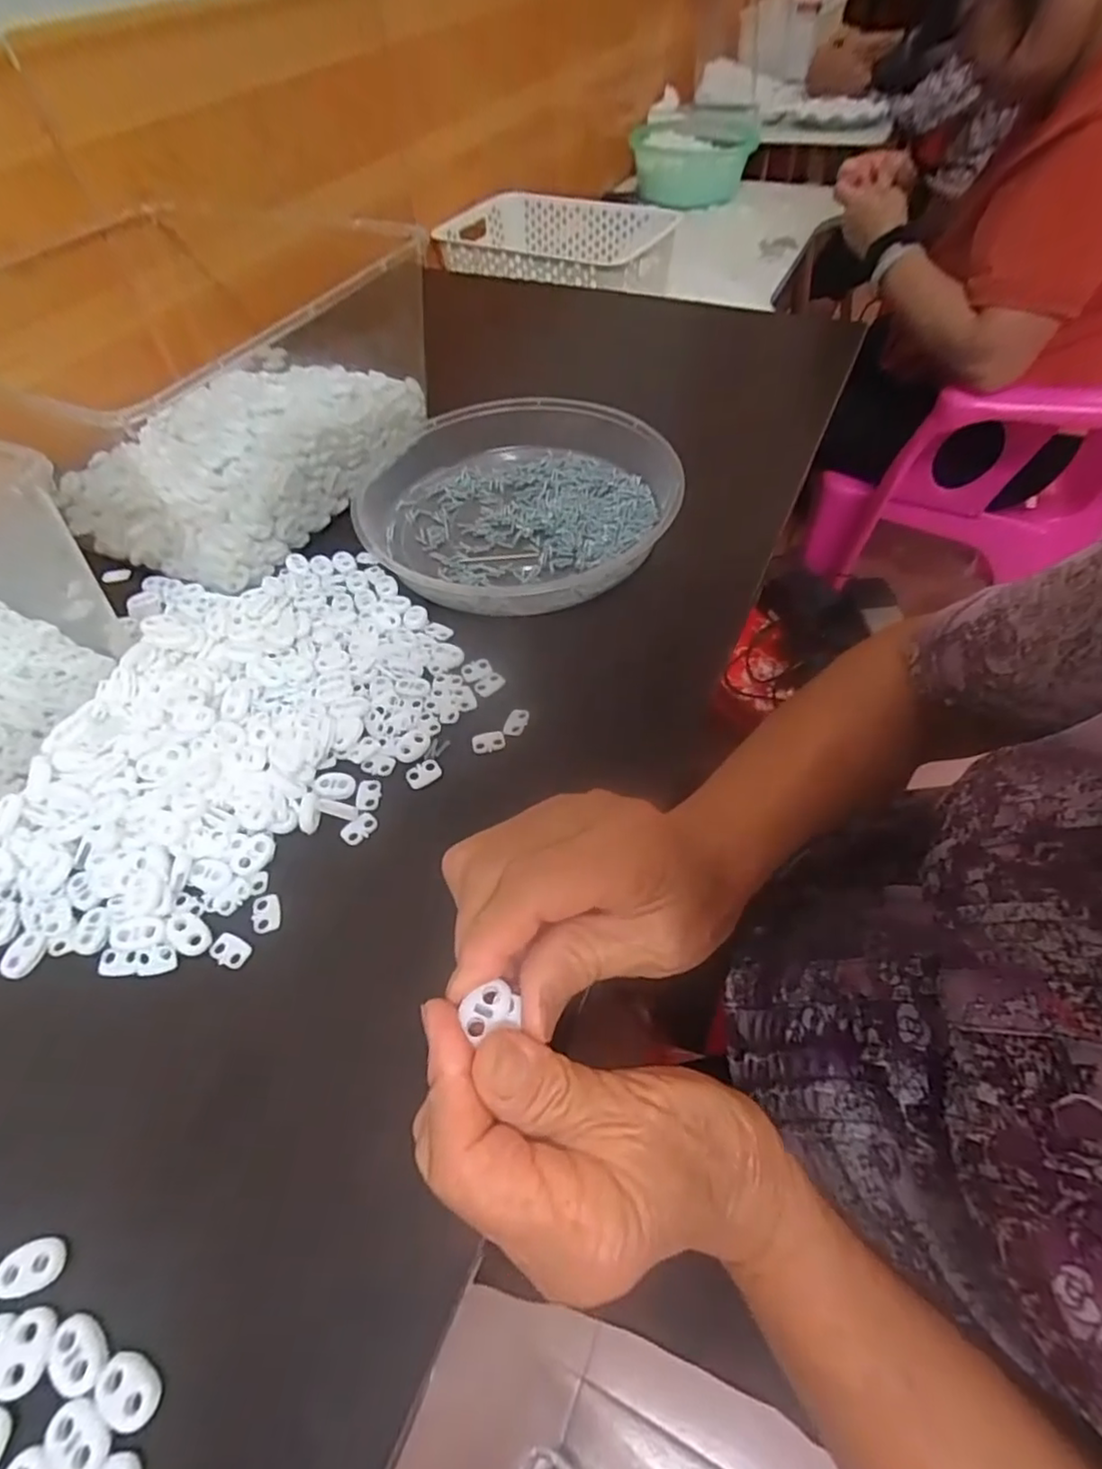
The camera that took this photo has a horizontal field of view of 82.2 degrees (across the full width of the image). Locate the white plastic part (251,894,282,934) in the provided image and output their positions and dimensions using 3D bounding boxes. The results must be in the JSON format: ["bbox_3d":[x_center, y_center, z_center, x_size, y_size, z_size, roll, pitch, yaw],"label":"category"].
[{"bbox_3d":[-0.140,0.088,0.310,0.012,0.004,0.019,-14,54,-7],"label":"white plastic part"}]

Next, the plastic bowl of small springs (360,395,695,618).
[{"bbox_3d":[-0.028,-0.177,0.479,0.225,0.046,0.219,-2,53,2],"label":"plastic bowl of small springs"}]

